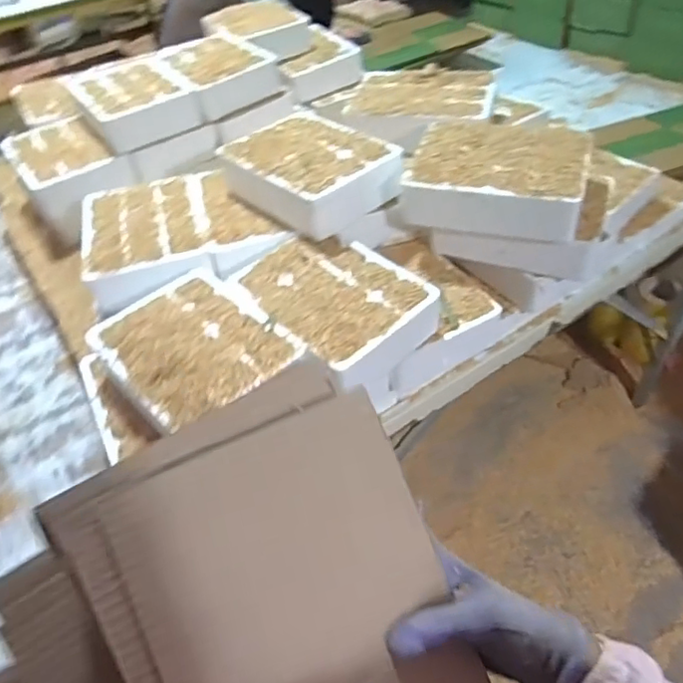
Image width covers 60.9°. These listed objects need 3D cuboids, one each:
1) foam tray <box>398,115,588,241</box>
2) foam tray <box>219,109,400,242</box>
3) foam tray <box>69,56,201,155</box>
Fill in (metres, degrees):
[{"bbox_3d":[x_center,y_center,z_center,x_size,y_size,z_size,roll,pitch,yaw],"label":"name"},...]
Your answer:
[{"bbox_3d":[0.227,-0.241,0.852,0.241,0.096,0.186,14,49,17],"label":"foam tray"},{"bbox_3d":[-0.047,-0.268,0.904,0.190,0.069,0.246,-35,53,-26],"label":"foam tray"},{"bbox_3d":[-0.423,-0.482,1.174,0.196,0.083,0.266,-27,50,-20],"label":"foam tray"}]

